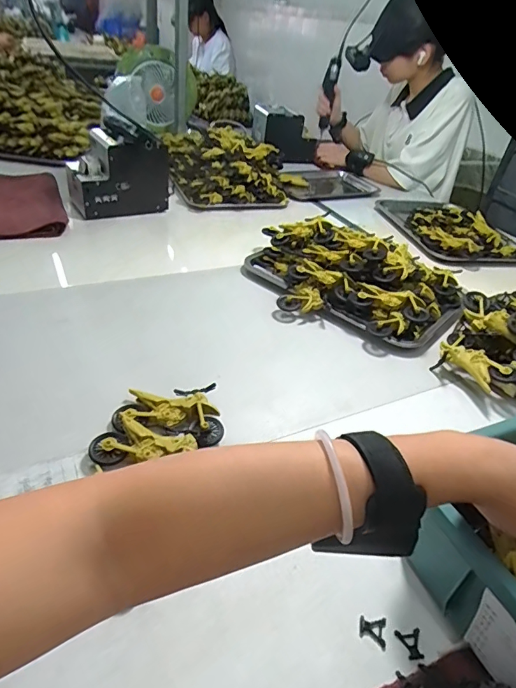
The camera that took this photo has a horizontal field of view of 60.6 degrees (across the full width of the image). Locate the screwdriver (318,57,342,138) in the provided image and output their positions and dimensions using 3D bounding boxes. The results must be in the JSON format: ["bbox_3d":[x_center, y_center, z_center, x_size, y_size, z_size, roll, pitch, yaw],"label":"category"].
[{"bbox_3d":[0.222,-0.782,1.406,0.038,0.217,0.048,17,38,13],"label":"screwdriver"}]

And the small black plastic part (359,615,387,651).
[{"bbox_3d":[0.090,0.225,0.347,0.021,0.004,0.020,13,37,7],"label":"small black plastic part"}]

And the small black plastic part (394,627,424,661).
[{"bbox_3d":[0.119,0.232,0.342,0.020,0.004,0.021,1,37,-8],"label":"small black plastic part"}]

